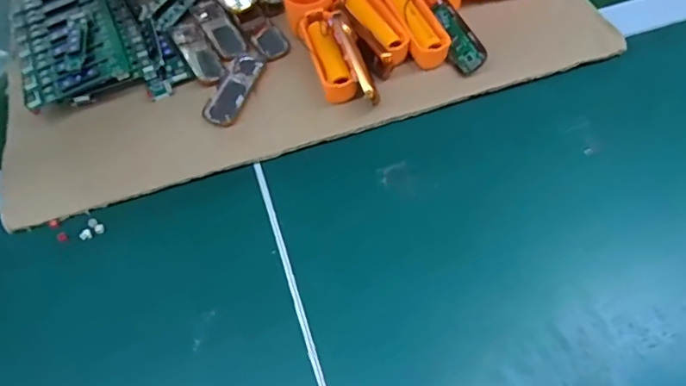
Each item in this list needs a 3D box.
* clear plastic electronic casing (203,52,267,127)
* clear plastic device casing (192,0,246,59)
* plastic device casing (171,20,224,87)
[{"bbox_3d":[-0.092,-0.094,0.443,0.030,0.009,0.083,14,62,9],"label":"clear plastic electronic casing"},{"bbox_3d":[-0.119,-0.158,0.489,0.028,0.006,0.086,-29,64,-14],"label":"clear plastic device casing"},{"bbox_3d":[-0.132,-0.129,0.468,0.027,0.005,0.089,-27,63,-13],"label":"plastic device casing"}]

